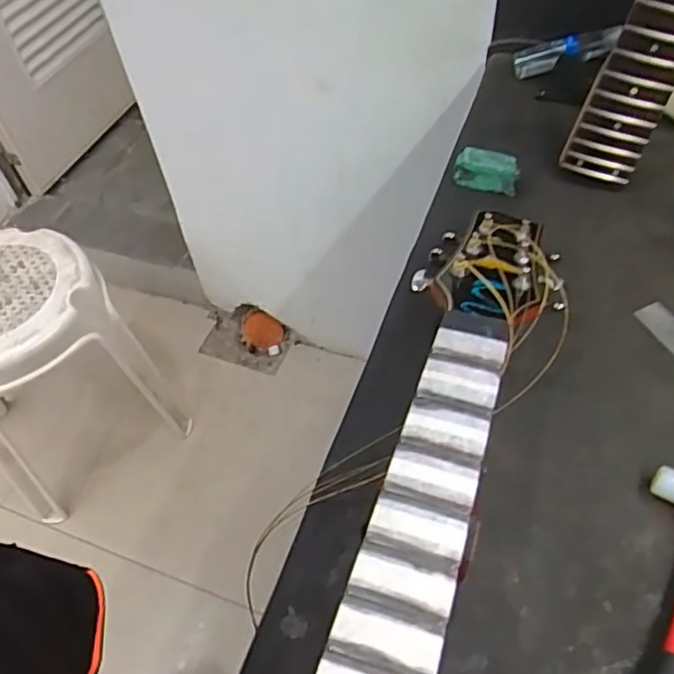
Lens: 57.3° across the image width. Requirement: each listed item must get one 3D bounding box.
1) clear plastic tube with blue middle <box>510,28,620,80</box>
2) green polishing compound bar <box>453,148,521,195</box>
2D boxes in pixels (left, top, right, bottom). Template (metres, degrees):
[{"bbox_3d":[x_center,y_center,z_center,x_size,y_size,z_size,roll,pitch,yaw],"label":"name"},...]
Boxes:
[{"bbox_3d":[0.252,-0.316,0.681,0.110,0.025,0.021,-8,52,23],"label":"clear plastic tube with blue middle"},{"bbox_3d":[0.146,-0.163,0.601,0.058,0.031,0.024,17,58,17],"label":"green polishing compound bar"}]

